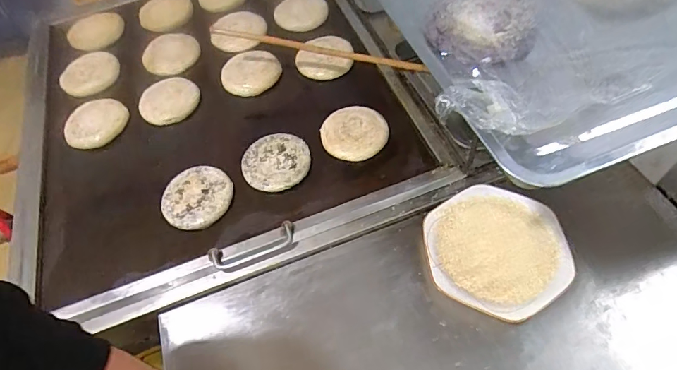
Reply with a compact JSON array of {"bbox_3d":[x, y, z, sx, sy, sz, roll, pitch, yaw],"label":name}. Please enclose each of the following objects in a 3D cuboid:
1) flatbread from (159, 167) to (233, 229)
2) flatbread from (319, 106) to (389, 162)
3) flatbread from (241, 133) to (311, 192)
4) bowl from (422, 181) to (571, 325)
[{"bbox_3d":[-0.251,0.023,0.770,0.114,0.027,0.125,-3,56,4],"label":"flatbread"},{"bbox_3d":[0.030,-0.105,0.820,0.123,0.010,0.136,-14,56,-3],"label":"flatbread"},{"bbox_3d":[-0.116,-0.045,0.796,0.120,0.019,0.128,-2,56,3],"label":"flatbread"},{"bbox_3d":[0.236,0.095,0.657,0.204,0.036,0.200,21,61,18],"label":"bowl"}]

